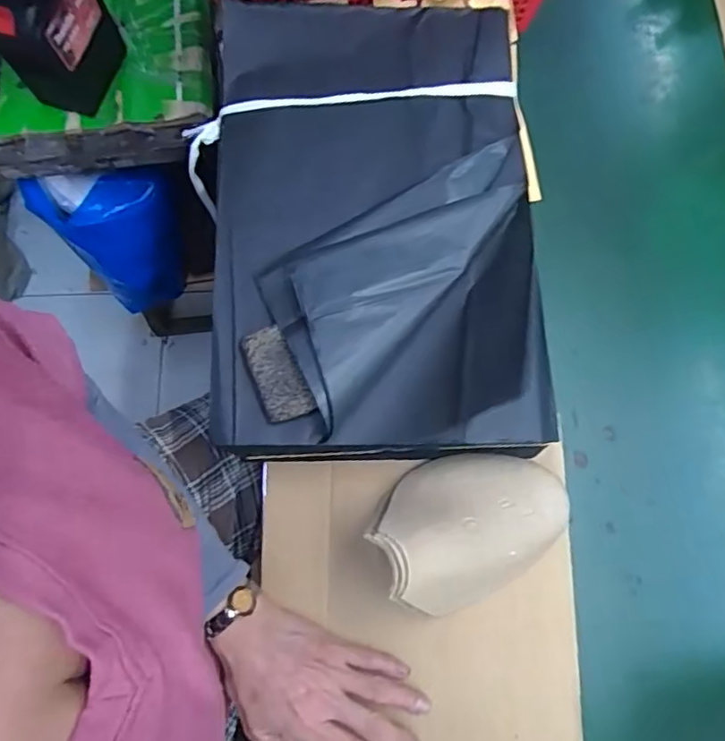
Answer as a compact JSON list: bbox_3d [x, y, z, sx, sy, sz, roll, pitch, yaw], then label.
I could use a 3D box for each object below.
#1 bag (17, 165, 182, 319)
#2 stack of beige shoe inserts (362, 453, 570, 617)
[{"bbox_3d":[-0.346,-0.186,0.861,0.167,0.237,0.099,-15,76,-2],"label":"bag"},{"bbox_3d":[0.081,0.110,0.418,0.149,0.088,0.110,-22,76,-4],"label":"stack of beige shoe inserts"}]

